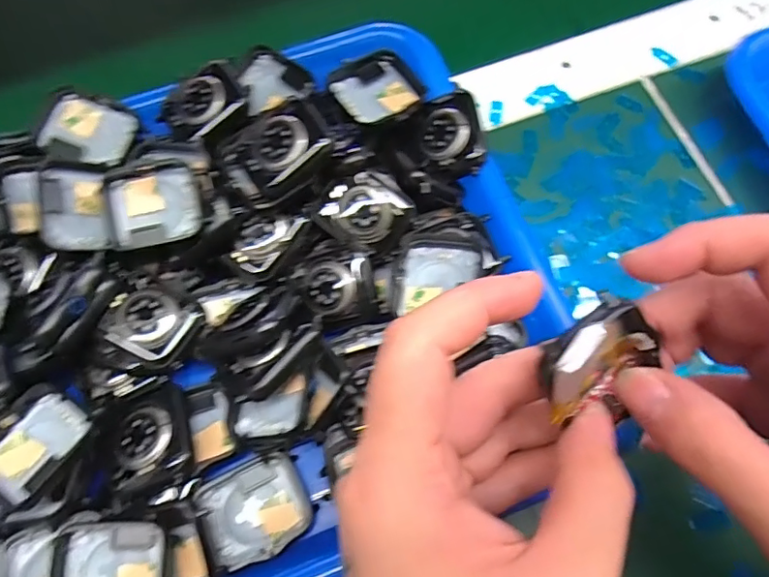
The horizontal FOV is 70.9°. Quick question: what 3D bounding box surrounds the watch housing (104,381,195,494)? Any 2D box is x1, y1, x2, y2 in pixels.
[{"bbox_3d":[-0.100,0.062,0.231,0.034,0.014,0.041,-21,71,-7],"label":"watch housing"}]

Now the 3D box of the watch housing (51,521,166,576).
[{"bbox_3d":[-0.105,0.111,0.208,0.042,0.009,0.038,-7,70,-2],"label":"watch housing"}]

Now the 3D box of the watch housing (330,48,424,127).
[{"bbox_3d":[-0.004,-0.100,0.270,0.043,0.010,0.034,-34,73,-11],"label":"watch housing"}]

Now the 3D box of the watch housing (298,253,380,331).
[{"bbox_3d":[-0.021,0.001,0.248,0.033,0.010,0.033,-10,70,-3],"label":"watch housing"}]

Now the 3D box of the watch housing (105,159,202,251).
[{"bbox_3d":[-0.104,-0.038,0.242,0.042,0.009,0.035,-11,91,-3],"label":"watch housing"}]

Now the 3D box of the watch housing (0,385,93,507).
[{"bbox_3d":[-0.139,0.062,0.214,0.033,0.009,0.041,30,73,11],"label":"watch housing"}]

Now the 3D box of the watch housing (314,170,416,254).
[{"bbox_3d":[-0.008,-0.037,0.254,0.040,0.005,0.034,39,88,1],"label":"watch housing"}]

